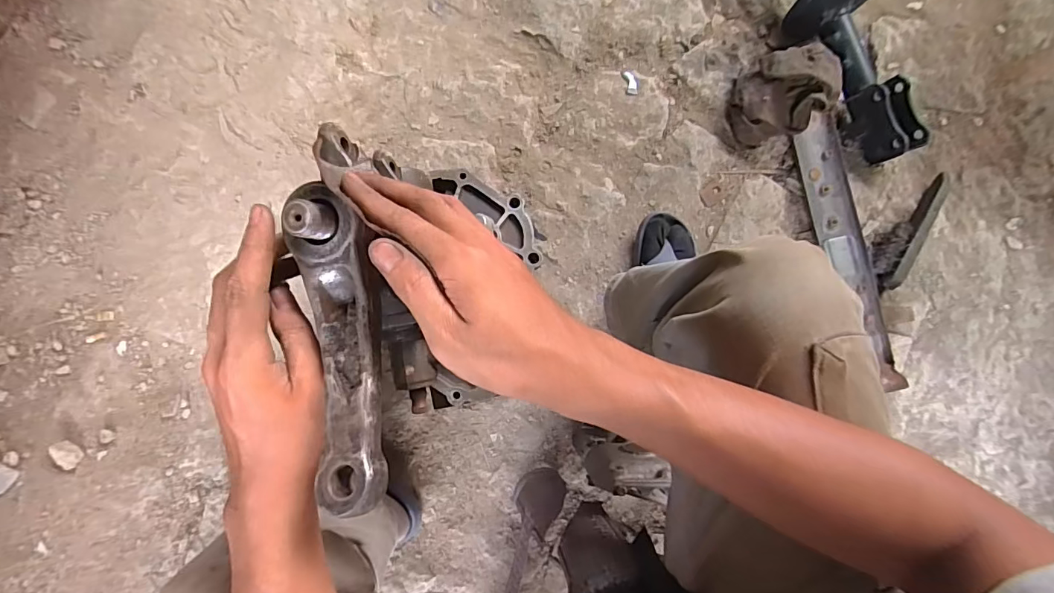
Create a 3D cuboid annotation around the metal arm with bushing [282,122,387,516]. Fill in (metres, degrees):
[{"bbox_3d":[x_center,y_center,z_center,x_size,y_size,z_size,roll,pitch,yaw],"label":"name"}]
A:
[{"bbox_3d":[-0.102,0.005,0.252,0.042,0.036,0.202,-9,81,-4],"label":"metal arm with bushing"}]

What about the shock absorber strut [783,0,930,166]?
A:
[{"bbox_3d":[0.515,-0.511,0.804,0.127,0.123,0.586,-23,85,-5],"label":"shock absorber strut"}]

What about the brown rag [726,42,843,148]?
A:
[{"bbox_3d":[0.428,-0.342,0.803,0.147,0.114,0.129,-20,85,-5],"label":"brown rag"}]

